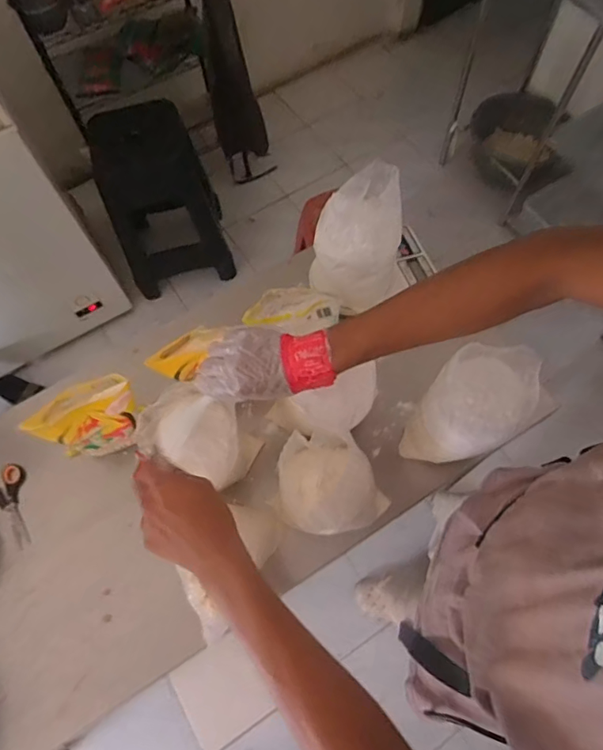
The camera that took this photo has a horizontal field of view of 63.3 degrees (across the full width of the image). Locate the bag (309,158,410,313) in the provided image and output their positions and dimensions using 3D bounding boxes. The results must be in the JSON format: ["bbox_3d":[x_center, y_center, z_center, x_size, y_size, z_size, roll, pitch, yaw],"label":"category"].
[{"bbox_3d":[0.105,-0.217,0.790,0.149,0.196,0.156,14,68,8],"label":"bag"}]

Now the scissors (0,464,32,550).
[{"bbox_3d":[-0.451,0.207,0.760,0.070,0.016,0.126,-32,69,-11],"label":"scissors"}]

